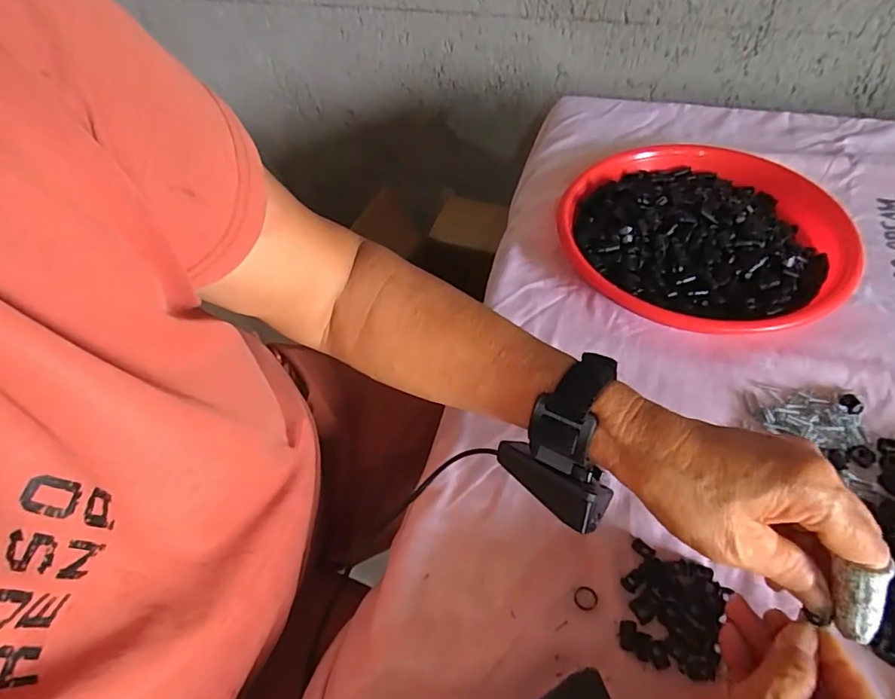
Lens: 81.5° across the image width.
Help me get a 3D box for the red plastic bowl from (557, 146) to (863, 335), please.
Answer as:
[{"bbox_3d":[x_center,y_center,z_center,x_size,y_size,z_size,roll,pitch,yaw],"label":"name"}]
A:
[{"bbox_3d":[0.240,-0.115,0.491,0.245,0.039,0.245,-3,52,3],"label":"red plastic bowl"}]

